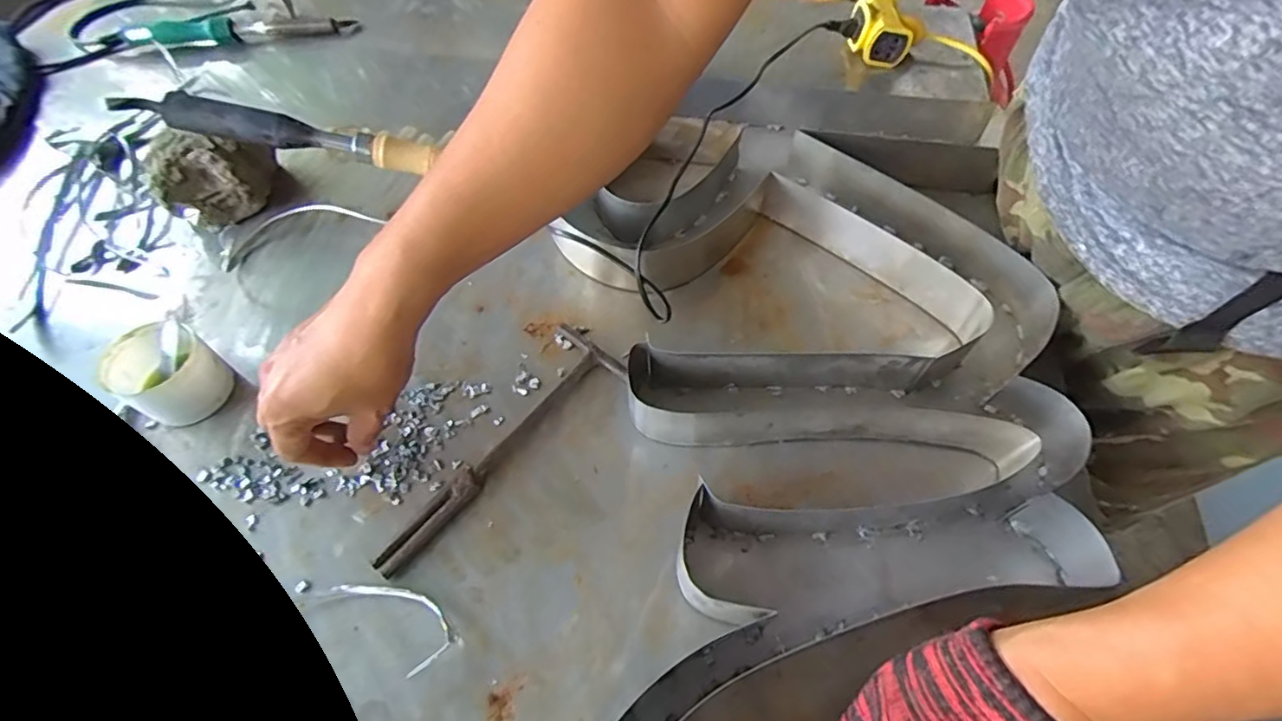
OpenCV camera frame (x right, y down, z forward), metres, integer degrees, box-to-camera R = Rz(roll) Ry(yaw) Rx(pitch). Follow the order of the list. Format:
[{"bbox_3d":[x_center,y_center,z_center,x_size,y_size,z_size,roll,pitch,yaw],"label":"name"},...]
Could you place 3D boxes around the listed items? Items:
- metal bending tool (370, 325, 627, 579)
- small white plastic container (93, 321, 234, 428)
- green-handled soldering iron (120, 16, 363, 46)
[{"bbox_3d":[-0.110,0.060,0.443,0.064,0.013,0.222,37,65,22],"label":"metal bending tool"},{"bbox_3d":[-0.364,0.012,0.459,0.066,0.052,0.062,-1,57,1],"label":"small white plastic container"},{"bbox_3d":[-0.511,-0.419,0.746,0.285,0.027,0.045,-3,58,-2],"label":"green-handled soldering iron"}]

